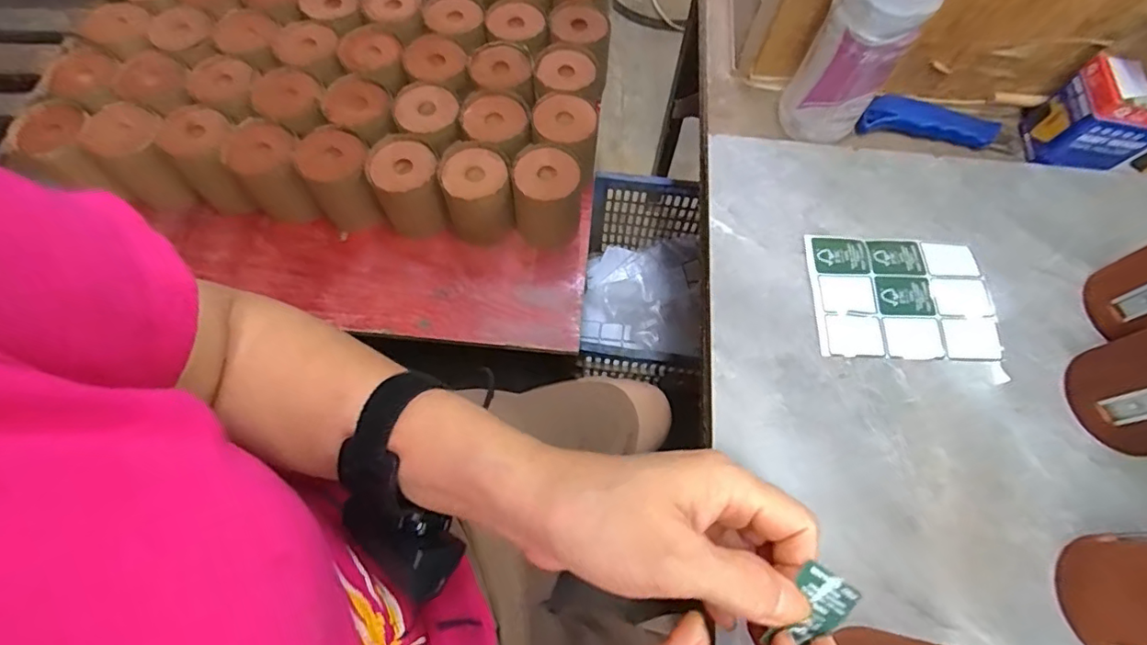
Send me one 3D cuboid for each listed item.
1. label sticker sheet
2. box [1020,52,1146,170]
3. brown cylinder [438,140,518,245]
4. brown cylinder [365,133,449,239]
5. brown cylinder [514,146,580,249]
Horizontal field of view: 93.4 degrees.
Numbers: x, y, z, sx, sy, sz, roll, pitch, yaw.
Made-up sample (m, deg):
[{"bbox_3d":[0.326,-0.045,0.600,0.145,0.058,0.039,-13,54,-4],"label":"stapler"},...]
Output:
[{"bbox_3d":[0.255,-0.019,0.419,0.139,0.004,0.105,5,68,0],"label":"label sticker sheet"},{"bbox_3d":[0.447,-0.172,0.455,0.075,0.077,0.056,9,66,1],"label":"box"},{"bbox_3d":[-0.121,-0.160,0.685,0.079,0.104,0.086,-17,69,-7],"label":"brown cylinder"},{"bbox_3d":[-0.206,-0.164,0.682,0.078,0.104,0.088,-13,69,-6],"label":"brown cylinder"},{"bbox_3d":[-0.034,-0.158,0.689,0.081,0.105,0.079,-10,68,-5],"label":"brown cylinder"}]

